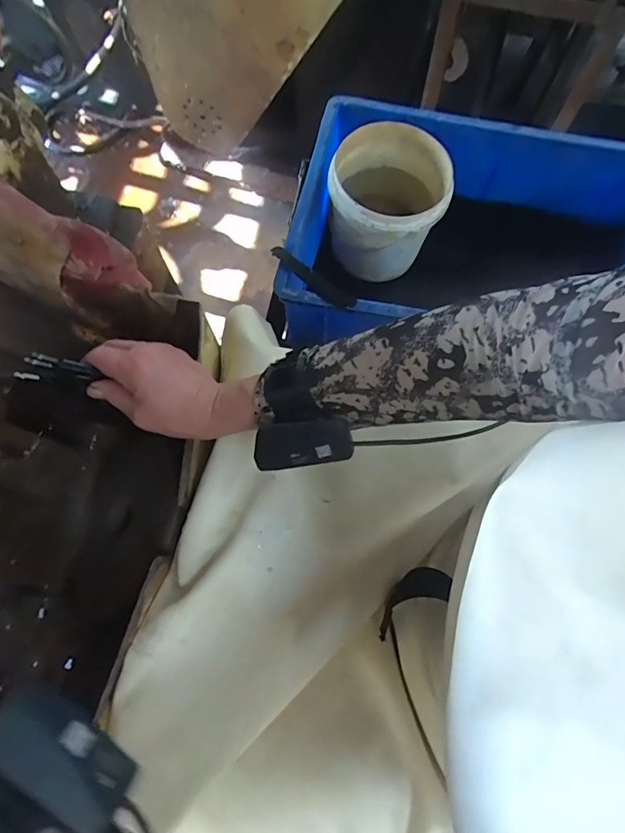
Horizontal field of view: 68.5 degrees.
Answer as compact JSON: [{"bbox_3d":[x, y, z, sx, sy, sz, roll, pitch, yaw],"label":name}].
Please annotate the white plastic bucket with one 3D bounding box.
[{"bbox_3d":[0.103,-0.297,0.664,0.153,0.152,0.149,0,74,-1],"label":"white plastic bucket"}]

